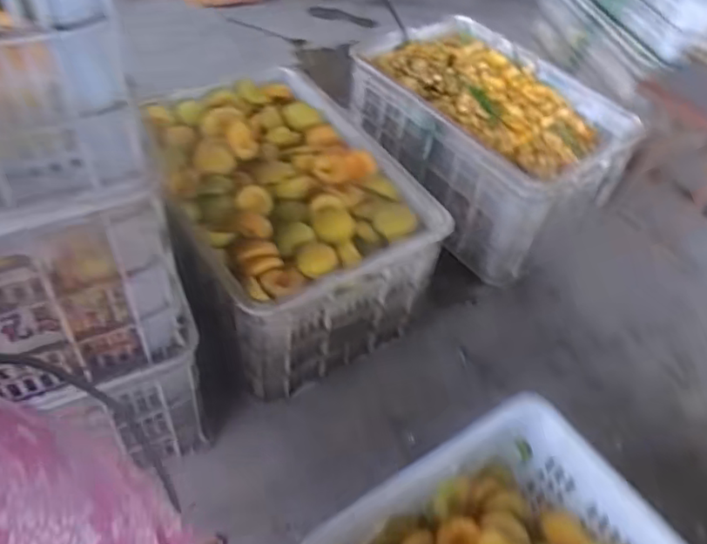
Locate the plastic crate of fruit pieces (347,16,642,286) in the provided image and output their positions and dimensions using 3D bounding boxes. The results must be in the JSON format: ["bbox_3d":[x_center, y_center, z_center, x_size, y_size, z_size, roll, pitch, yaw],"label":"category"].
[{"bbox_3d":[0.289,-0.299,1.392,0.411,0.281,0.592,-25,56,-25],"label":"plastic crate of fruit pieces"}]

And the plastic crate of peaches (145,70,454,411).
[{"bbox_3d":[-0.121,-0.109,1.126,0.382,0.245,0.567,-17,53,-19],"label":"plastic crate of peaches"}]

